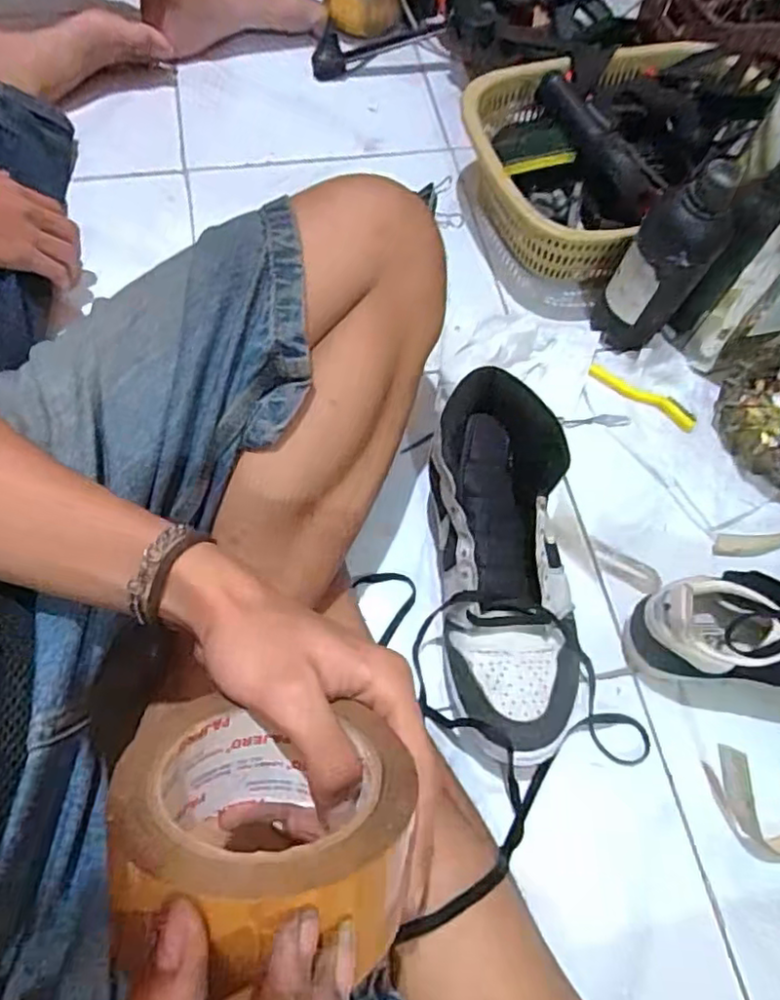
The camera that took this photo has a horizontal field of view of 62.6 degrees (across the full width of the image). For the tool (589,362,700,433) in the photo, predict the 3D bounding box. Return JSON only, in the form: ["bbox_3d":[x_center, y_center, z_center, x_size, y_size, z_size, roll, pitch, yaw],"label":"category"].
[{"bbox_3d":[0.236,-0.099,0.599,0.106,0.006,0.023,34,70,11],"label":"tool"}]

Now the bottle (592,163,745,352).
[{"bbox_3d":[0.233,-0.199,0.554,0.066,0.170,0.052,31,67,10],"label":"bottle"}]

